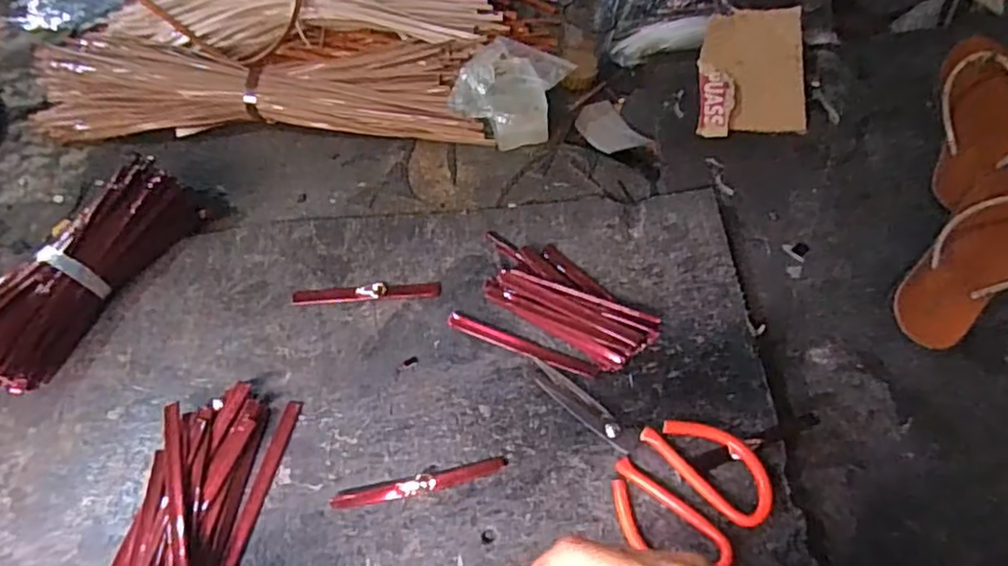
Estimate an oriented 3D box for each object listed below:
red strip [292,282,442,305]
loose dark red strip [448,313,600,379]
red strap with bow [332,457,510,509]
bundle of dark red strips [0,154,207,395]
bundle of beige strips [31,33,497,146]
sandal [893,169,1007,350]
[{"bbox_3d":[-0.134,0.009,0.641,0.141,0.006,0.018,-5,59,-1],"label":"red strip"},{"bbox_3d":[0.016,0.059,0.609,0.147,0.009,0.015,21,62,13],"label":"loose dark red strip"},{"bbox_3d":[-0.071,0.169,0.550,0.147,0.004,0.015,-11,60,-5],"label":"red strap with bow"},{"bbox_3d":[-0.408,-0.015,0.635,0.079,0.067,0.263,29,65,15],"label":"bundle of dark red strips"},{"bbox_3d":[-0.289,-0.248,0.792,0.535,0.047,0.156,2,59,2],"label":"bundle of beige strips"},{"bbox_3d":[0.451,-0.024,0.617,0.199,0.032,0.093,-47,67,2],"label":"sandal"}]

